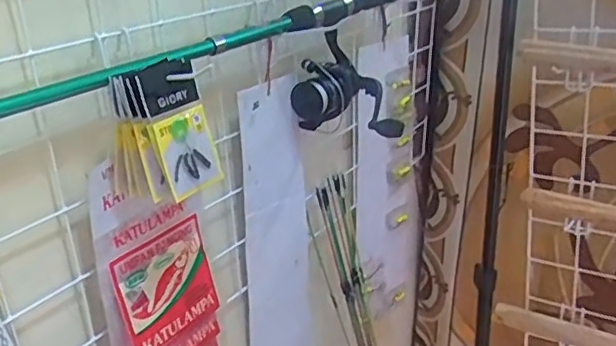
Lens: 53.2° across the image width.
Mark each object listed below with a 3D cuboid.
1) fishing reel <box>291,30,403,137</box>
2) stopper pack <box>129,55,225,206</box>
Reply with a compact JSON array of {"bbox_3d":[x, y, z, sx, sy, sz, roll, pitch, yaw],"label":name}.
[{"bbox_3d":[0.041,-0.095,0.653,0.111,0.091,0.070,0,24,8],"label":"fishing reel"},{"bbox_3d":[-0.094,-0.033,0.455,0.011,0.098,0.048,1,23,44],"label":"stopper pack"}]

